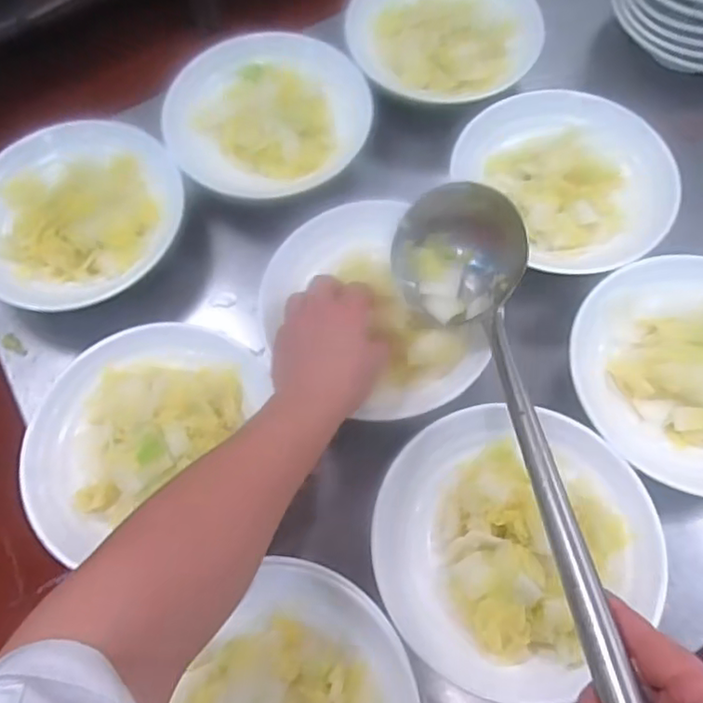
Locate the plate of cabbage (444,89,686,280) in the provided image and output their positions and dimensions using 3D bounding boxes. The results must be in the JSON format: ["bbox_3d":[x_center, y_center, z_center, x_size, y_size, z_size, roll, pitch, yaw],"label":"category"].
[{"bbox_3d":[0.218,-0.175,0.614,0.181,0.056,0.209,-31,68,-12],"label":"plate of cabbage"}]

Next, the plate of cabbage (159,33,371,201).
[{"bbox_3d":[-0.091,-0.257,0.652,0.213,0.036,0.190,-27,90,-6],"label":"plate of cabbage"}]

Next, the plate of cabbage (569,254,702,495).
[{"bbox_3d":[0.309,0.021,0.542,0.231,0.070,0.182,25,69,12],"label":"plate of cabbage"}]

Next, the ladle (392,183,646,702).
[{"bbox_3d":[0.104,0.079,0.400,0.093,0.085,0.489,-5,53,-1],"label":"ladle"}]

